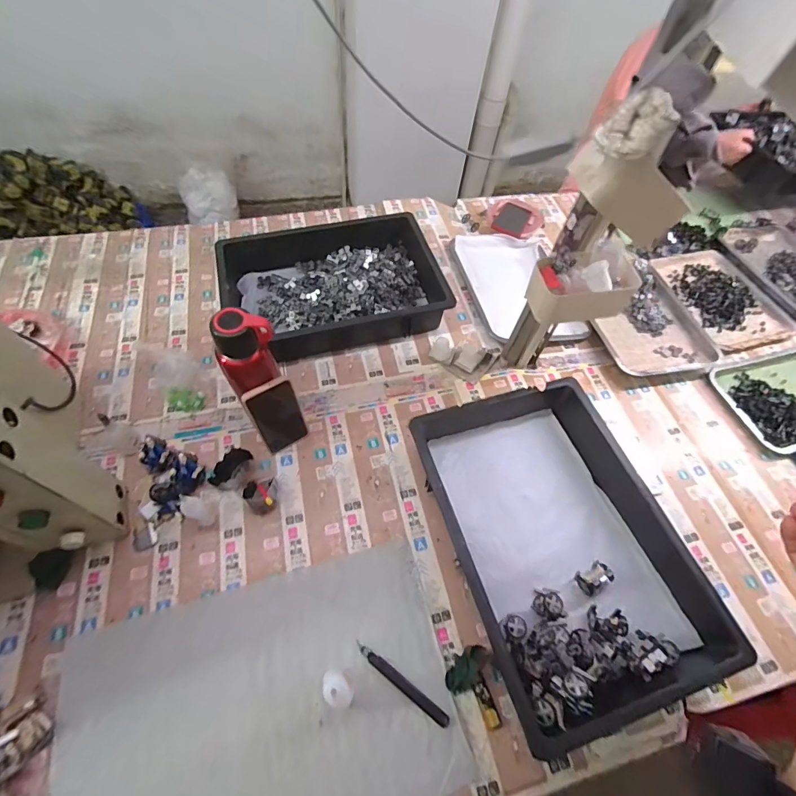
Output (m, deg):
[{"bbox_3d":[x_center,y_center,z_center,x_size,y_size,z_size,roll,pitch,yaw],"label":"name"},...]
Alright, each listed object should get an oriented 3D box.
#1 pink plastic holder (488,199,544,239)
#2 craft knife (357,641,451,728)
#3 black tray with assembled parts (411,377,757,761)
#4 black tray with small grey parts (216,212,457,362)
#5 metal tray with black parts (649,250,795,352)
[{"bbox_3d":[0.318,-0.482,1.094,0.151,0.026,0.149,15,59,5],"label":"pink plastic holder"},{"bbox_3d":[0.005,0.382,0.535,0.146,0.013,0.016,32,62,15],"label":"craft knife"},{"bbox_3d":[0.229,0.203,0.610,0.303,0.107,0.437,-13,61,-11],"label":"black tray with assembled parts"},{"bbox_3d":[-0.142,-0.252,0.877,0.433,0.092,0.317,-13,61,-11],"label":"black tray with small grey parts"},{"bbox_3d":[0.821,-0.261,1.018,0.244,0.024,0.317,-14,61,-11],"label":"metal tray with black parts"}]

